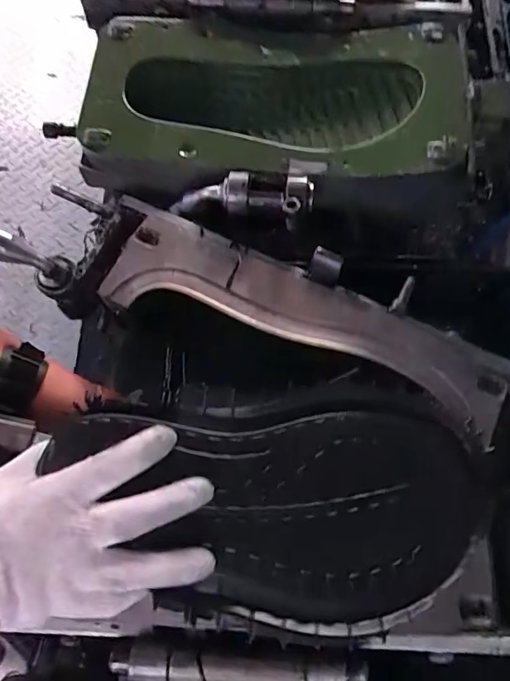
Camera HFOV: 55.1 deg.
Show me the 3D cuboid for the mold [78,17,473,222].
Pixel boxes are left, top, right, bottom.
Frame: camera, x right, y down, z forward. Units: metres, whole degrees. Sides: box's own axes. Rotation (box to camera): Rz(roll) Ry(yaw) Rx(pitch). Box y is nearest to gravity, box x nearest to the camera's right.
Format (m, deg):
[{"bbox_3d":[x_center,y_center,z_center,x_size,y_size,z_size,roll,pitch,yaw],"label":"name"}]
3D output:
[{"bbox_3d":[0.018,-0.208,0.465,0.343,0.068,0.204,3,72,0],"label":"mold"}]

